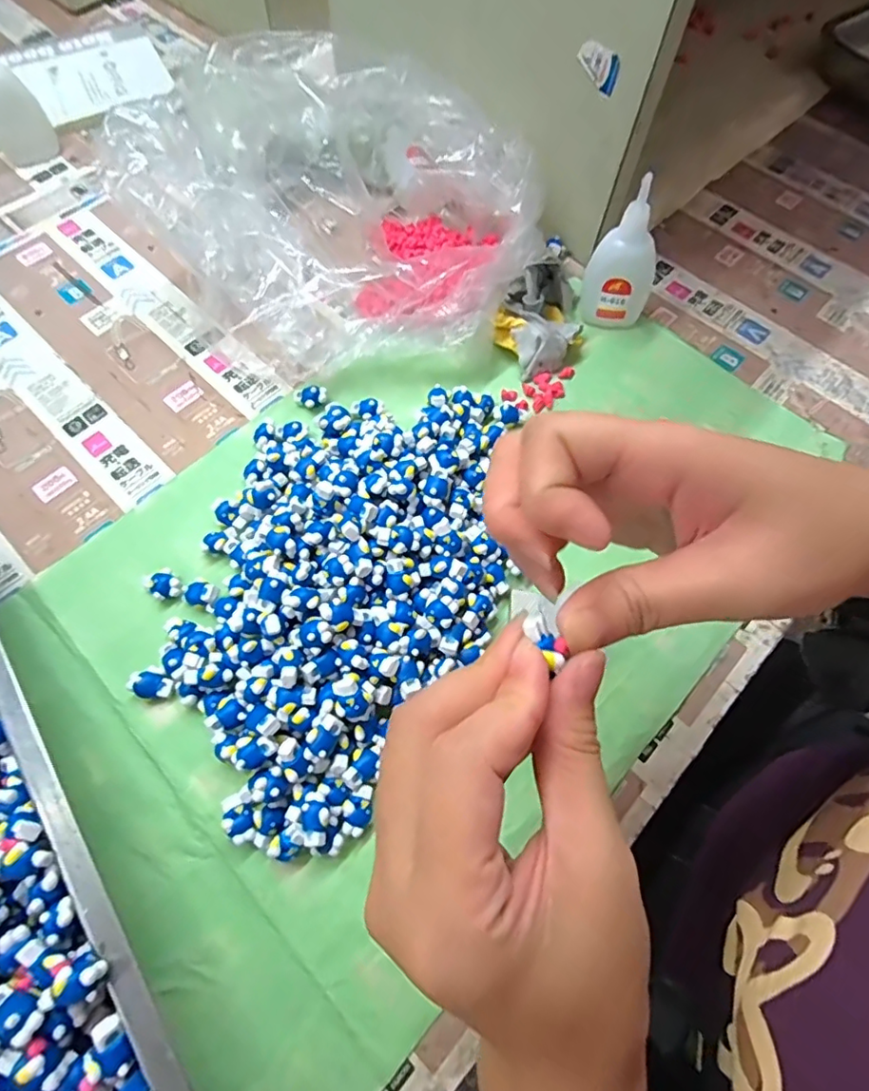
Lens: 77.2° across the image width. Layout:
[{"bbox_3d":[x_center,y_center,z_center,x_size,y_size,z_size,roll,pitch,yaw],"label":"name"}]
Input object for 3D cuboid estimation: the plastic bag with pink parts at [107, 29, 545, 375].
[{"bbox_3d":[-0.058,-0.225,0.368,0.236,0.094,0.211,30,70,12],"label":"plastic bag with pink parts"}]

